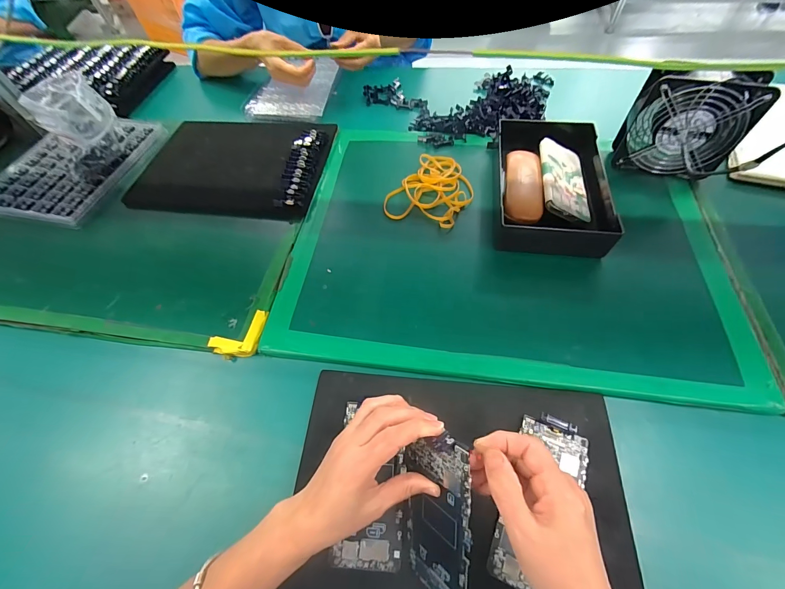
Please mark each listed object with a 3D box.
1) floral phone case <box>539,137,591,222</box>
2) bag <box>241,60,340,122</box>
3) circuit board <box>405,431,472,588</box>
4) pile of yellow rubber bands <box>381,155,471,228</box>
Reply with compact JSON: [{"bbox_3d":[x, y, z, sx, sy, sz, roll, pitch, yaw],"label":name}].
[{"bbox_3d":[0.280,-0.185,0.543,0.083,0.010,0.158,15,62,-14],"label":"floral phone case"},{"bbox_3d":[-0.217,-0.462,0.757,0.163,0.030,0.211,5,60,6],"label":"bag"},{"bbox_3d":[0.037,0.191,0.290,0.007,0.151,0.071,-6,10,-36],"label":"circuit board"},{"bbox_3d":[0.072,-0.181,0.583,0.123,0.015,0.164,28,65,19],"label":"pile of yellow rubber bands"}]

